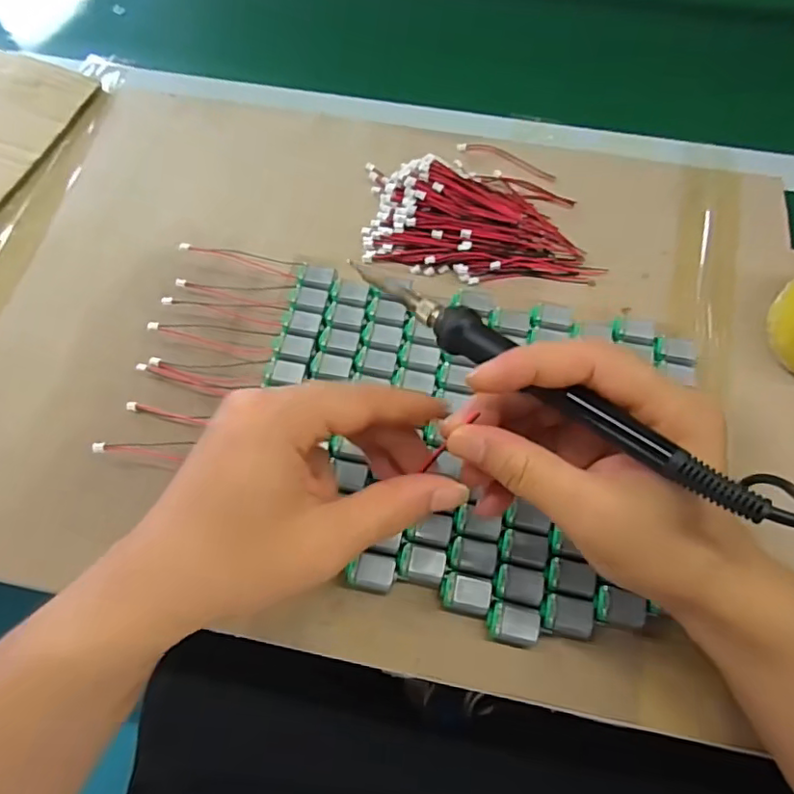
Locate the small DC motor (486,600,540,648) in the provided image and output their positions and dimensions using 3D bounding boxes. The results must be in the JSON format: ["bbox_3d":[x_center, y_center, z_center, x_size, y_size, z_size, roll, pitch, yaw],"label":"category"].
[{"bbox_3d":[0.062,0.123,0.304,0.027,0.019,0.020,10,66,5],"label":"small DC motor"}]

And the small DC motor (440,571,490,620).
[{"bbox_3d":[0.037,0.109,0.311,0.026,0.017,0.020,12,66,6],"label":"small DC motor"}]

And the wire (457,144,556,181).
[{"bbox_3d":[0.089,-0.193,0.453,0.083,0.004,0.017,22,68,10],"label":"wire"}]

